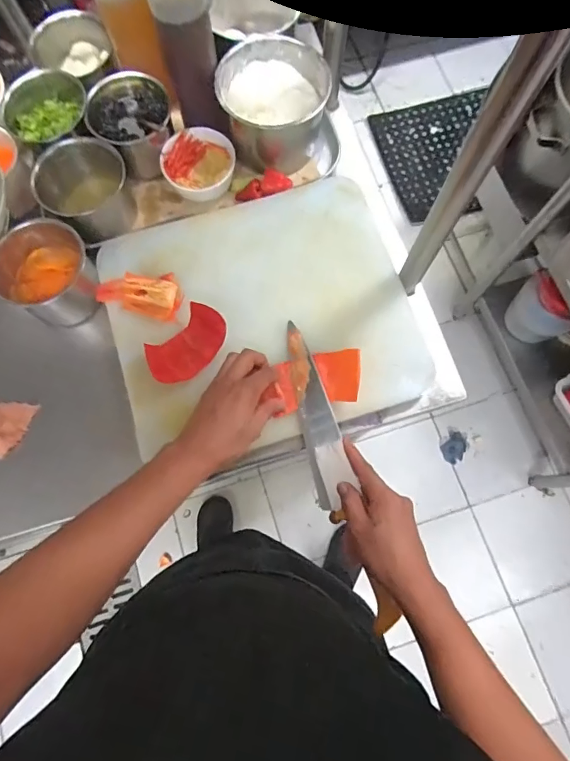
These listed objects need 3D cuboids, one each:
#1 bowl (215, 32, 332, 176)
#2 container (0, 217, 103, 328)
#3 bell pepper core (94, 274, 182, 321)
[{"bbox_3d":[-0.017,-0.391,0.622,0.137,0.097,0.137,0,75,1],"label":"bowl"},{"bbox_3d":[-0.300,-0.134,0.581,0.122,0.096,0.111,0,75,1],"label":"container"},{"bbox_3d":[-0.191,-0.120,0.575,0.100,0.030,0.059,13,76,4],"label":"bell pepper core"}]

